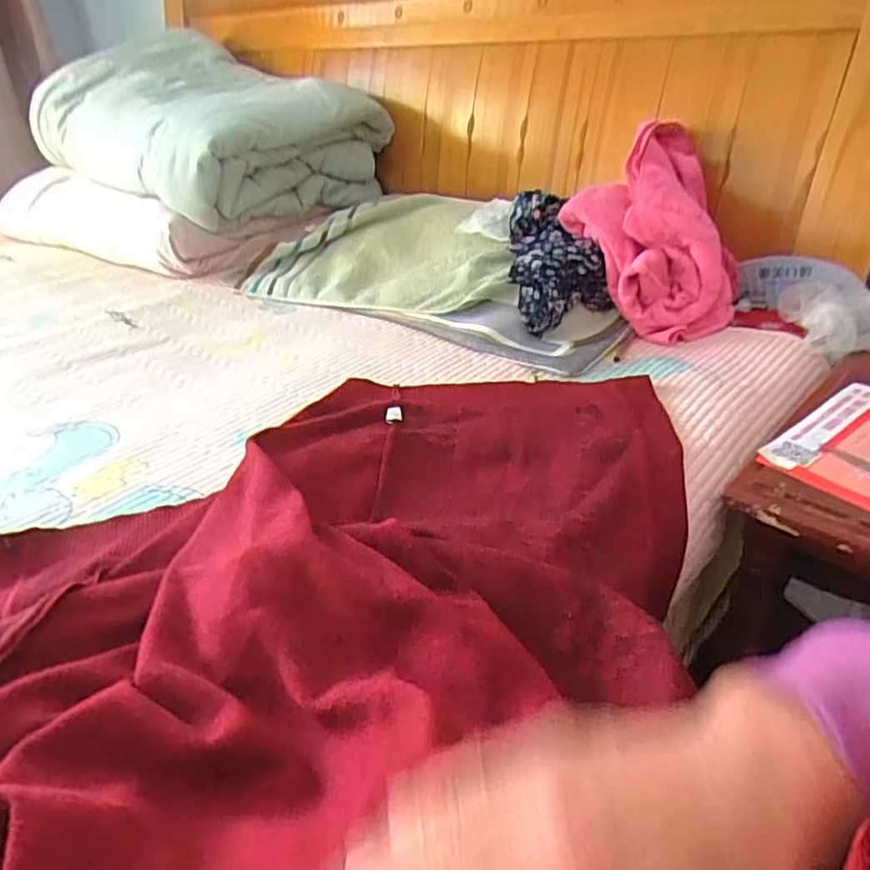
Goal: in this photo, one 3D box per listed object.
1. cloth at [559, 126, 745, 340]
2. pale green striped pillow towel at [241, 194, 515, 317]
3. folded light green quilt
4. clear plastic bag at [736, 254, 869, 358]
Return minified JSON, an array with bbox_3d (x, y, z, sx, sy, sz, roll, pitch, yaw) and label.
[{"bbox_3d":[0.304,-0.287,0.900,0.222,0.215,0.263,13,35,25],"label":"cloth"},{"bbox_3d":[-0.055,-0.290,1.047,0.468,0.107,0.288,13,35,26],"label":"pale green striped pillow towel"},{"bbox_3d":[-0.476,-0.615,1.325,0.637,0.255,0.419,23,40,37],"label":"folded light green quilt"},{"bbox_3d":[0.522,-0.177,0.844,0.153,0.058,0.248,-4,31,0],"label":"clear plastic bag"}]

